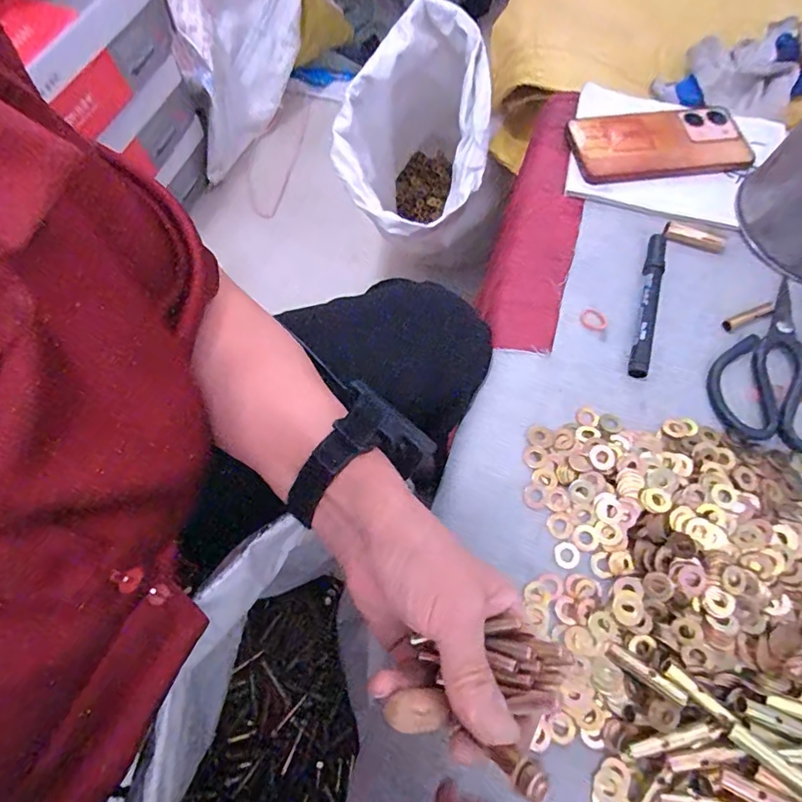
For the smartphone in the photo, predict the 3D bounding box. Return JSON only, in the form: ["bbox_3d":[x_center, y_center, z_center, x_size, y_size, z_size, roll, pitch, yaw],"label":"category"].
[{"bbox_3d":[0.241,-0.242,0.471,0.158,0.012,0.075,-7,78,-1],"label":"smartphone"}]

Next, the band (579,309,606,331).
[{"bbox_3d":[0.156,-0.065,0.410,0.021,0.004,0.017,30,67,12],"label":"band"}]

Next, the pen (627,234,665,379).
[{"bbox_3d":[0.198,-0.079,0.405,0.015,0.015,0.132,16,65,6],"label":"pen"}]

